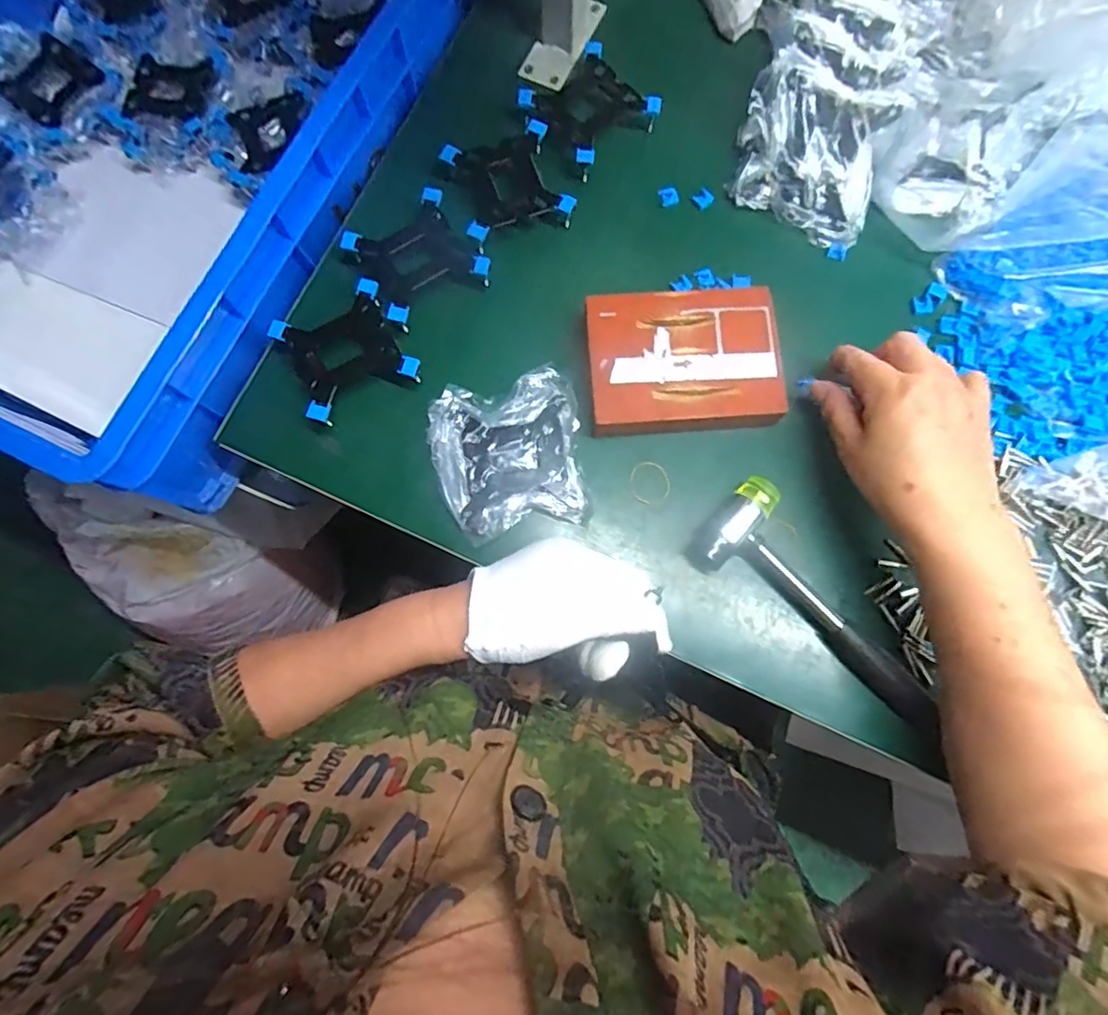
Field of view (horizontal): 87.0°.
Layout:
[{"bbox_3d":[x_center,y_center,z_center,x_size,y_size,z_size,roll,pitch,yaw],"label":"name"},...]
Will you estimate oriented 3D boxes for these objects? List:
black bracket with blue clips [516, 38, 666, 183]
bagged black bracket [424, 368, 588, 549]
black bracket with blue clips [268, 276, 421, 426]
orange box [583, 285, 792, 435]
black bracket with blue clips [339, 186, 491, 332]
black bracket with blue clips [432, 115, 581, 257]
[{"bbox_3d":[0.028,-0.331,0.483,0.083,0.016,0.086,-39,81,-6],"label":"black bracket with blue clips"},{"bbox_3d":[-0.033,-0.040,0.436,0.107,0.013,0.116,-13,79,-2],"label":"bagged black bracket"},{"bbox_3d":[-0.157,-0.118,0.439,0.084,0.021,0.086,-30,80,-5],"label":"black bracket with blue clips"},{"bbox_3d":[0.095,-0.109,0.438,0.137,0.029,0.107,-4,79,0],"label":"orange box"},{"bbox_3d":[-0.108,-0.197,0.451,0.089,0.012,0.093,-38,81,-6],"label":"black bracket with blue clips"},{"bbox_3d":[-0.040,-0.263,0.468,0.086,0.019,0.098,-20,80,-3],"label":"black bracket with blue clips"}]

